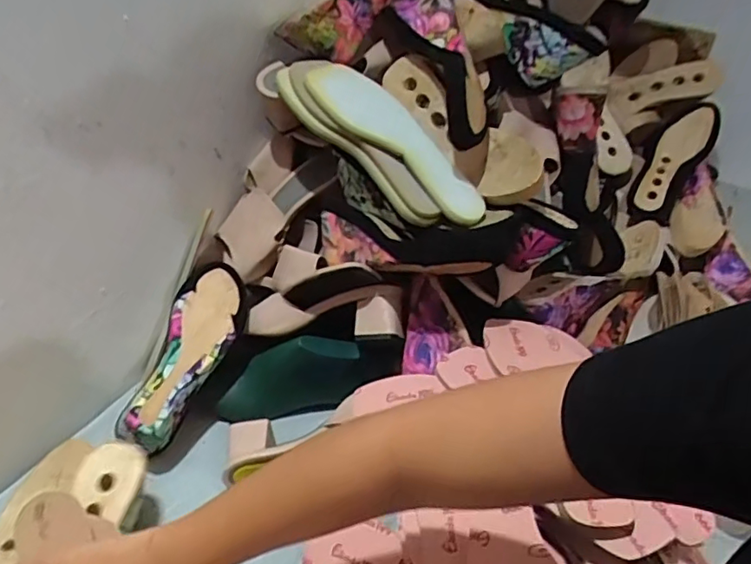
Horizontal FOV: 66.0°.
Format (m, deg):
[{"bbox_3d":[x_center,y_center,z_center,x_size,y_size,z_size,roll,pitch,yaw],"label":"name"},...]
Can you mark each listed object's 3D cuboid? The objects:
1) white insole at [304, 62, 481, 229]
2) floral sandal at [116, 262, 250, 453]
[{"bbox_3d":[0.026,-0.153,0.623,0.236,0.019,0.069,45,53,8],"label":"white insole"},{"bbox_3d":[-0.208,0.080,0.651,0.079,0.069,0.219,27,63,-12],"label":"floral sandal"}]

